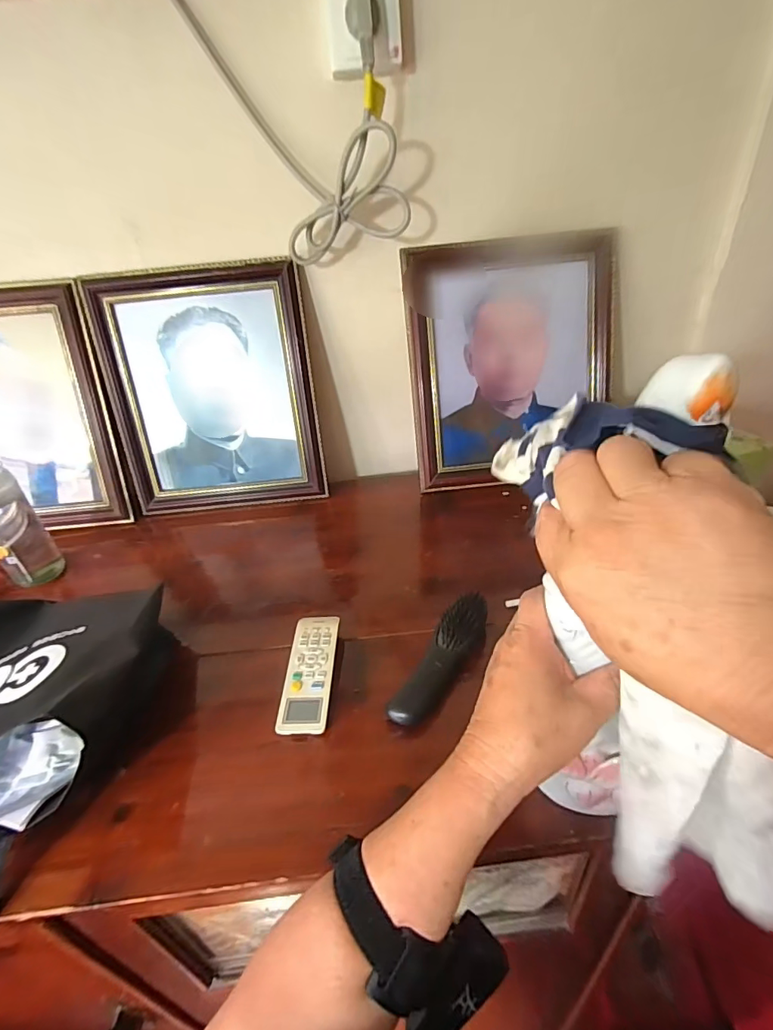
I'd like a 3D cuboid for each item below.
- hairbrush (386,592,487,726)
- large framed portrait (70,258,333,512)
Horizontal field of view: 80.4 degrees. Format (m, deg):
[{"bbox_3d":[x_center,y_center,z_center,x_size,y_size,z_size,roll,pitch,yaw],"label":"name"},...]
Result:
[{"bbox_3d":[0.058,0.143,0.462,0.043,0.026,0.155,20,55,33],"label":"hairbrush"},{"bbox_3d":[-0.280,-0.193,0.748,0.323,0.373,0.025,-5,19,0],"label":"large framed portrait"}]

